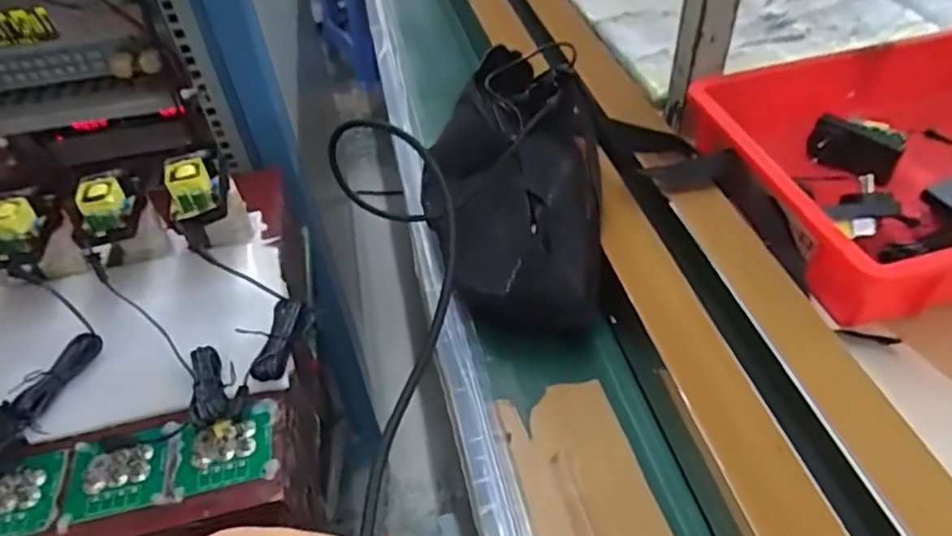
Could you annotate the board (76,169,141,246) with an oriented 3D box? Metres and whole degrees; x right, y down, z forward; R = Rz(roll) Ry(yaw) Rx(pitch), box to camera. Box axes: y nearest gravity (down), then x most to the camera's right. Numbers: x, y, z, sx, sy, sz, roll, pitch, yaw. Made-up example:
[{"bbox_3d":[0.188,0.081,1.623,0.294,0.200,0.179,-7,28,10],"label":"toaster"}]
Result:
[{"bbox_3d":[-0.315,-0.054,0.537,0.043,0.036,0.069,-13,46,-9],"label":"board"}]

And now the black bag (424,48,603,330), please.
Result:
[{"bbox_3d":[0.028,-0.070,0.562,0.151,0.117,0.262,-10,46,-6],"label":"black bag"}]

